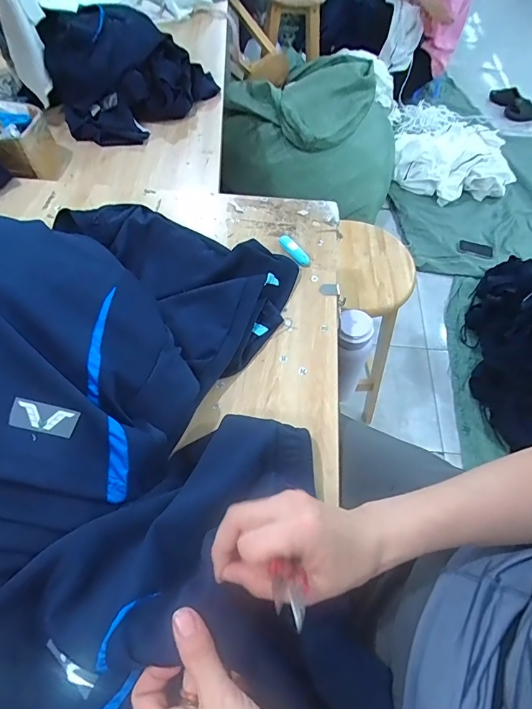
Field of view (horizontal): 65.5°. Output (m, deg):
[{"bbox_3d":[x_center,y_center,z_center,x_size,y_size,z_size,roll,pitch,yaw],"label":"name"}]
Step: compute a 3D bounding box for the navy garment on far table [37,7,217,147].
[{"bbox_3d":[-0.312,-0.619,0.897,0.294,0.160,0.312,19,58,9],"label":"navy garment on far table"}]

